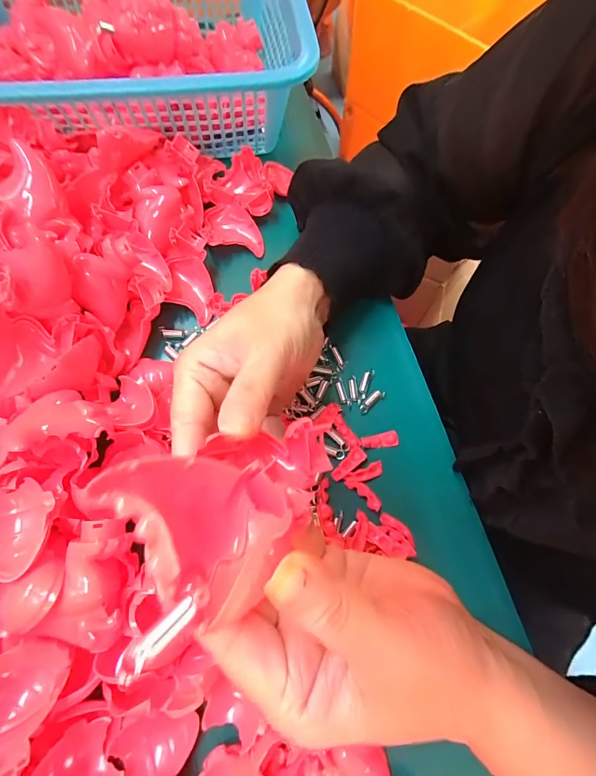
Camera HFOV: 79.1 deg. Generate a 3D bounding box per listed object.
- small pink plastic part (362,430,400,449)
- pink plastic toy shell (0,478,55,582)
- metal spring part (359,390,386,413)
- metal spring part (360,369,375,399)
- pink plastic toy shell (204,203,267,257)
[{"bbox_3d":[0.063,0.039,0.278,0.029,0.006,0.012,-7,69,-5],"label":"small pink plastic part"},{"bbox_3d":[-0.151,0.076,0.193,0.038,0.013,0.046,-19,70,-10],"label":"pink plastic toy shell"},{"bbox_3d":[0.060,0.009,0.286,0.025,0.004,0.009,-41,76,-17],"label":"metal spring part"},{"bbox_3d":[0.055,-0.005,0.291,0.007,0.004,0.026,22,69,6],"label":"metal spring part"},{"bbox_3d":[-0.060,-0.150,0.337,0.051,0.018,0.050,-6,69,-5],"label":"pink plastic toy shell"}]

